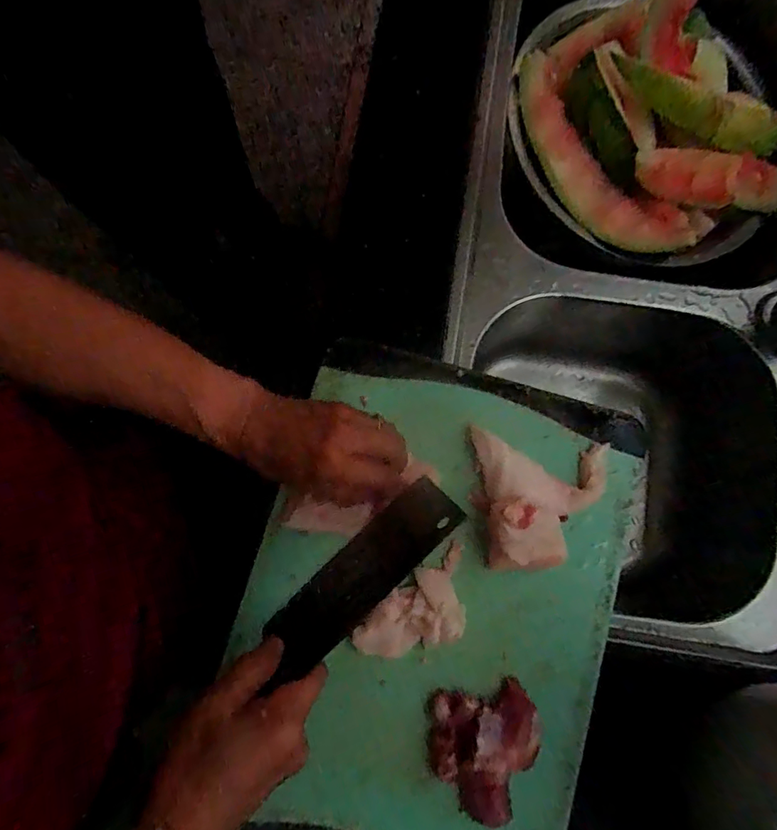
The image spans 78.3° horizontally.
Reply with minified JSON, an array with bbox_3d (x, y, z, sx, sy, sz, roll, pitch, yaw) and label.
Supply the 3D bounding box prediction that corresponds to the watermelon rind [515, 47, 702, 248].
[{"bbox_3d":[0.239,-0.291,0.557,0.099,0.045,0.284,-41,83,-6],"label":"watermelon rind"}]

